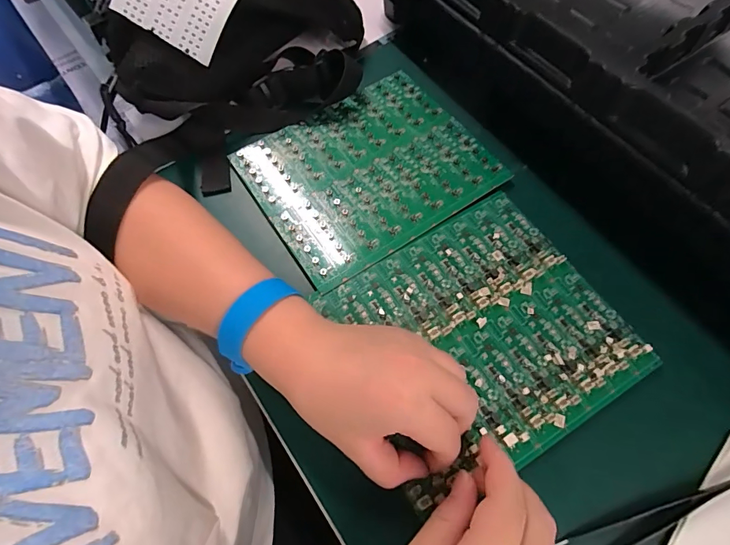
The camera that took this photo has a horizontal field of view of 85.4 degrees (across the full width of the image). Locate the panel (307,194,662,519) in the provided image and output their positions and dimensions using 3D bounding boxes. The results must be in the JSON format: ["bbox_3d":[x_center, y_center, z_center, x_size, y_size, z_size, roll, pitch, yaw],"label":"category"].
[{"bbox_3d":[0.082,0.042,0.290,0.187,0.012,0.172,-30,68,-9],"label":"panel"}]

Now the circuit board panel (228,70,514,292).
[{"bbox_3d":[0.002,-0.094,0.353,0.194,0.007,0.162,-30,67,-14],"label":"circuit board panel"}]

